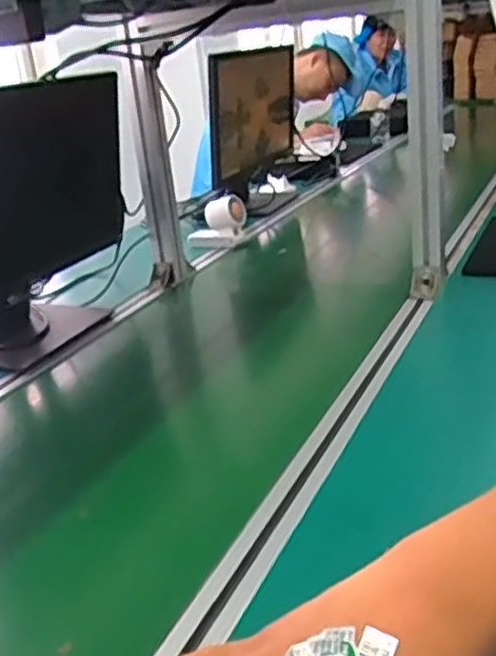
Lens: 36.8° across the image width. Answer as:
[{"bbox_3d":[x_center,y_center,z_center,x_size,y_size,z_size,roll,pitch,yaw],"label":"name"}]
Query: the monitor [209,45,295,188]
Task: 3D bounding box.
[{"bbox_3d":[0.015,-0.513,1.792,0.055,0.297,0.472,9,25,22],"label":"monitor"}]

